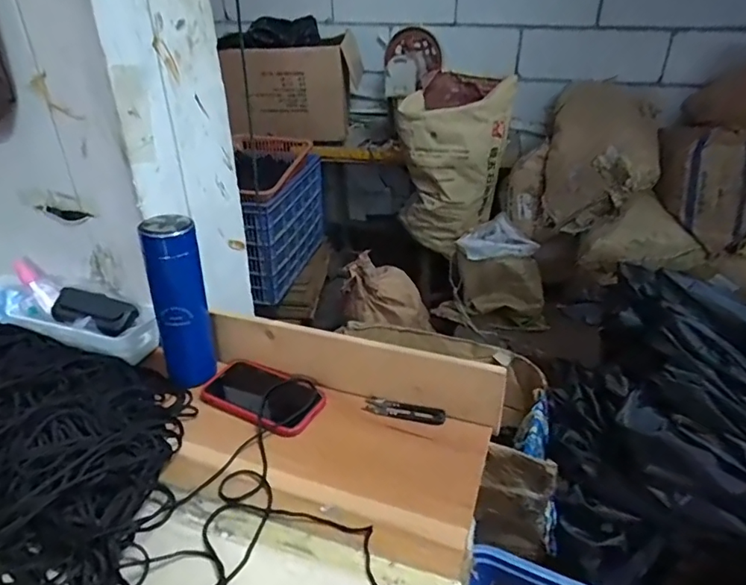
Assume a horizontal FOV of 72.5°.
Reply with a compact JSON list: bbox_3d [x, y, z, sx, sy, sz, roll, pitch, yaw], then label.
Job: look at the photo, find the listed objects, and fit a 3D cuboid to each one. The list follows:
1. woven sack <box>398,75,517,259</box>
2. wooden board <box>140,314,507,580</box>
[{"bbox_3d":[0.280,-0.441,1.884,0.384,0.589,0.250,5,32,8],"label":"woven sack"},{"bbox_3d":[-0.066,0.140,0.582,0.391,0.087,0.212,11,33,17],"label":"wooden board"}]

